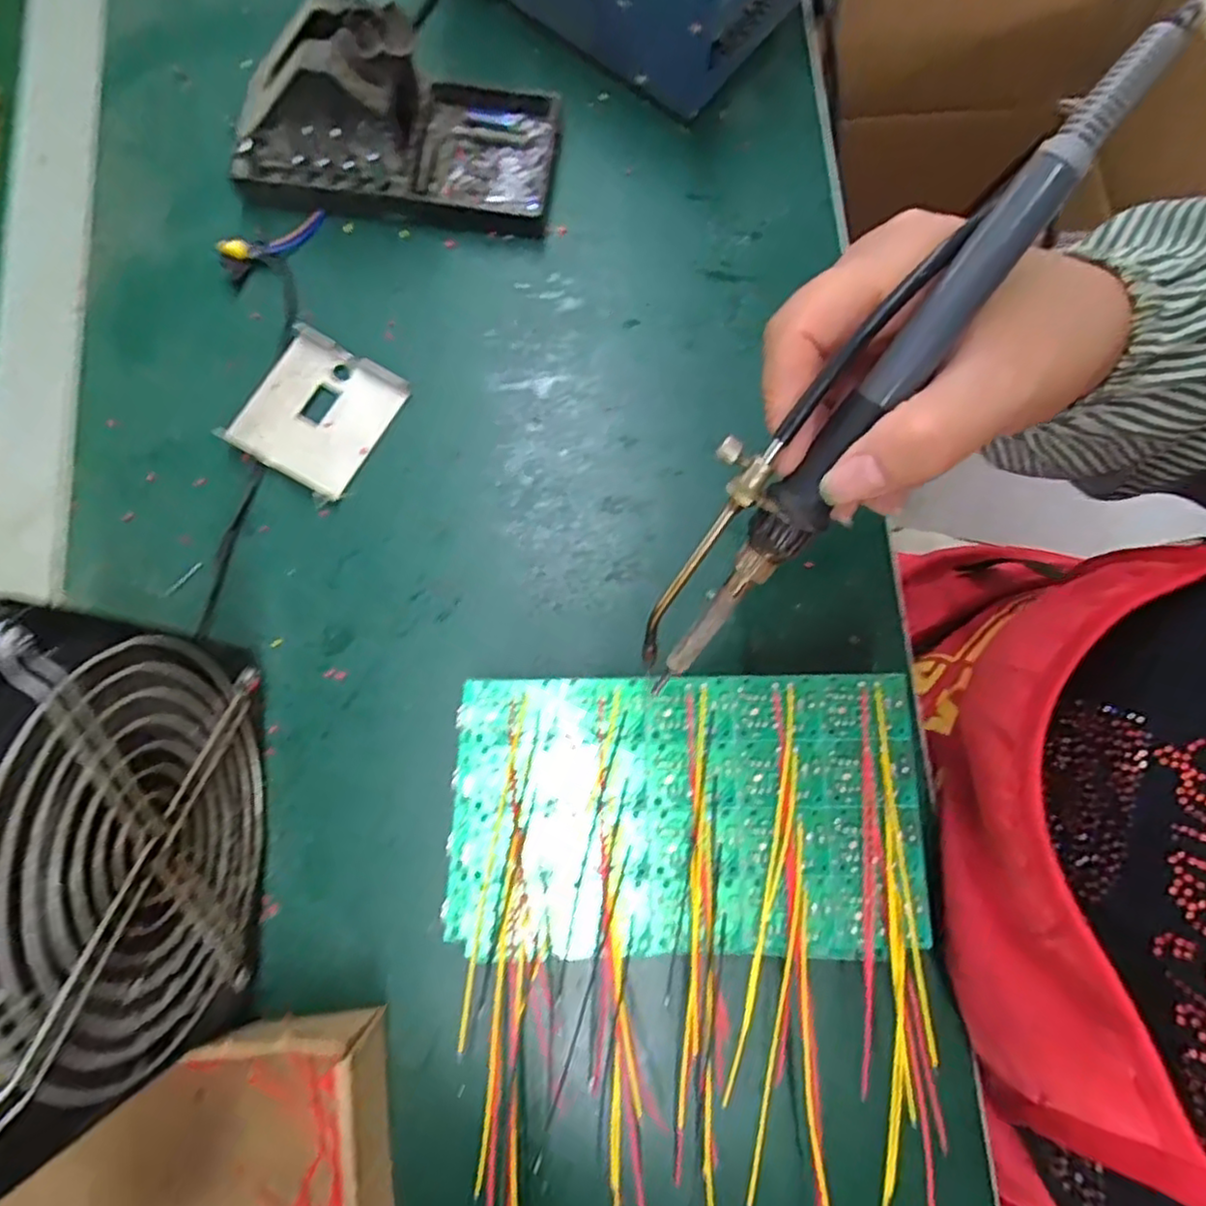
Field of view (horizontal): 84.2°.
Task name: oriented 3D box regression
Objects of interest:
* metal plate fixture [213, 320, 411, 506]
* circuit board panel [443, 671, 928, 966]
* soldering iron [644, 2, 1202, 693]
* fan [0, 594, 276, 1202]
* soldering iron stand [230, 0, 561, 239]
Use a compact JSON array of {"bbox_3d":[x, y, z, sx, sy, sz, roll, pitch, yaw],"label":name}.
[{"bbox_3d":[-0.142,-0.096,0.332,0.063,0.013,0.071,28,81,6],"label":"metal plate fixture"},{"bbox_3d":[0.032,0.081,0.262,0.181,0.006,0.103,-1,79,1],"label":"circuit board panel"},{"bbox_3d":[0.067,-0.057,0.193,0.033,0.017,0.208,38,114,8],"label":"soldering iron"},{"bbox_3d":[-0.177,0.084,0.227,0.056,0.156,0.145,-3,79,1],"label":"fan"},{"bbox_3d":[-0.106,-0.246,0.329,0.159,0.070,0.078,6,80,3],"label":"soldering iron stand"}]

